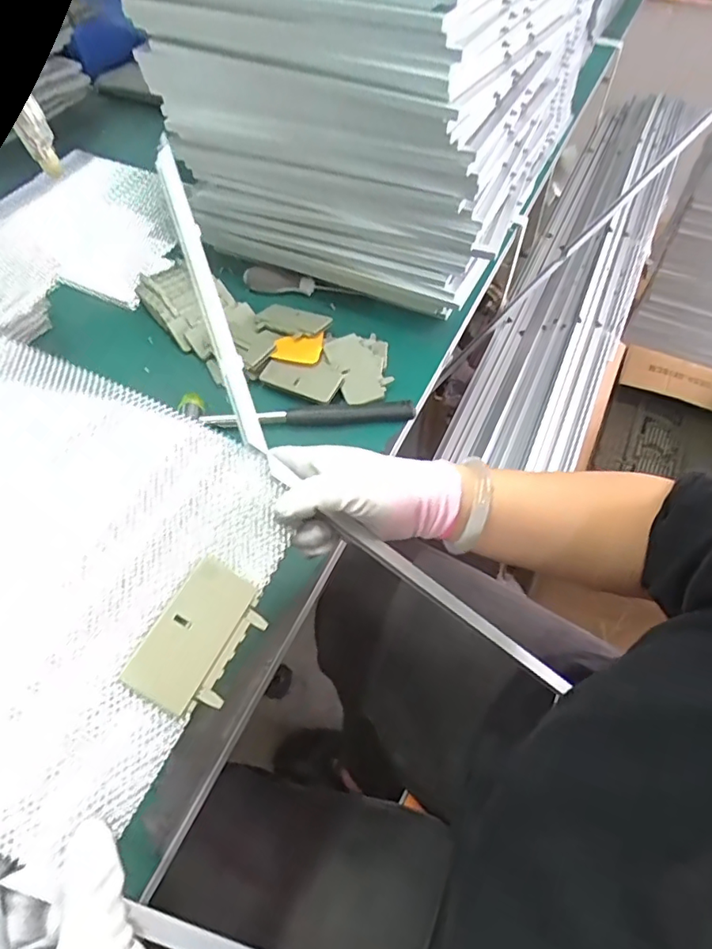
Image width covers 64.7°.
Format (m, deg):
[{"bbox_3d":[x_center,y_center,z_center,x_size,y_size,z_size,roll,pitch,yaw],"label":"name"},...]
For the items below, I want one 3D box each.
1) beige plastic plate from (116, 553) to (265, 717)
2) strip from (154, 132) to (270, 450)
[{"bbox_3d":[-0.089,0.095,0.332,0.055,0.004,0.086,38,53,-12],"label":"beige plastic plate"},{"bbox_3d":[-0.108,-0.132,0.407,0.016,0.013,0.239,-17,84,-10],"label":"strip"}]

